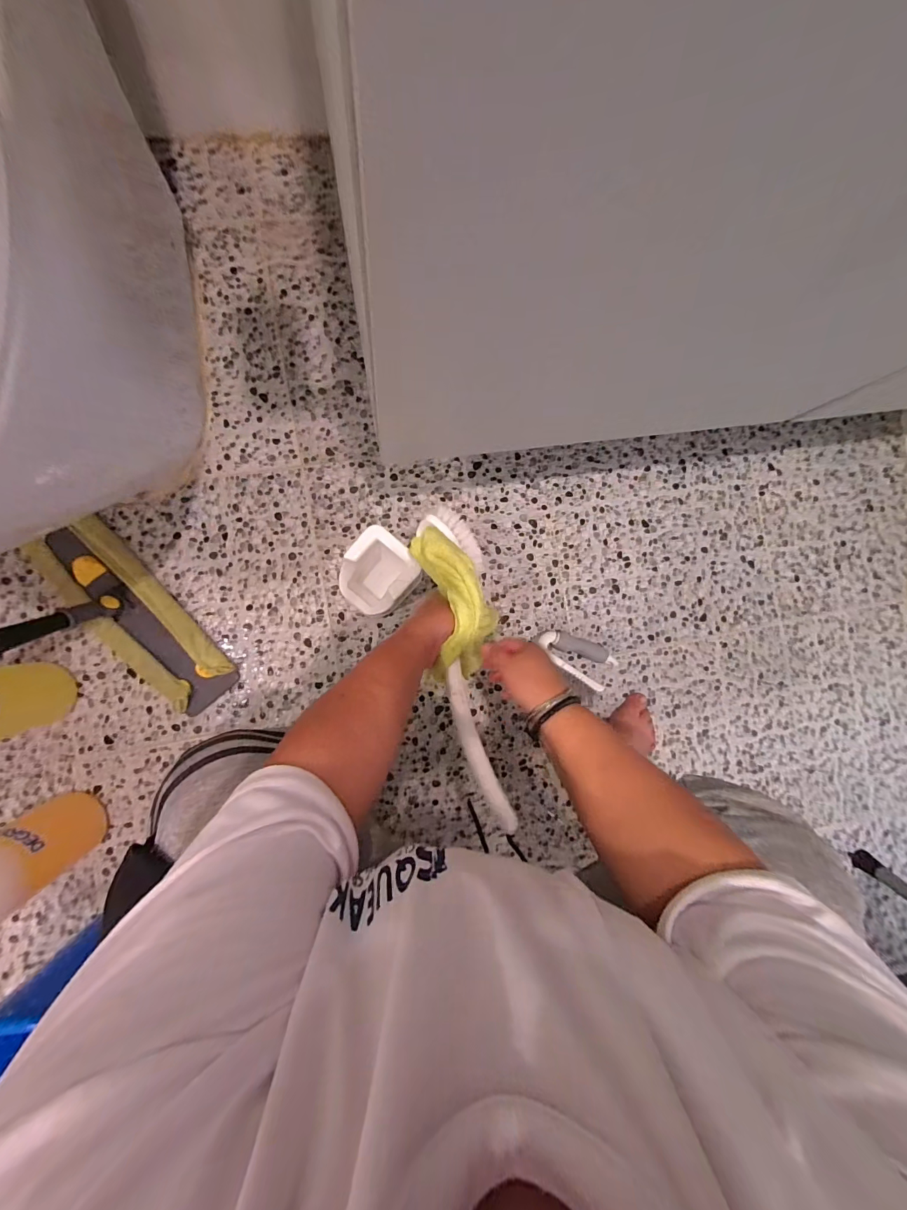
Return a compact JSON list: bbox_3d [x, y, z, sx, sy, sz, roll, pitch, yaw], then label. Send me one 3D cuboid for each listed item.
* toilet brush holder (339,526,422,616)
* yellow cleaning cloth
[{"bbox_3d":[-0.116,-0.045,0.631,0.089,0.113,0.107,40,86,-5],"label":"toilet brush holder"},{"bbox_3d":[0.002,-0.008,0.486,0.091,0.087,0.176,-15,82,-6],"label":"yellow cleaning cloth"}]

